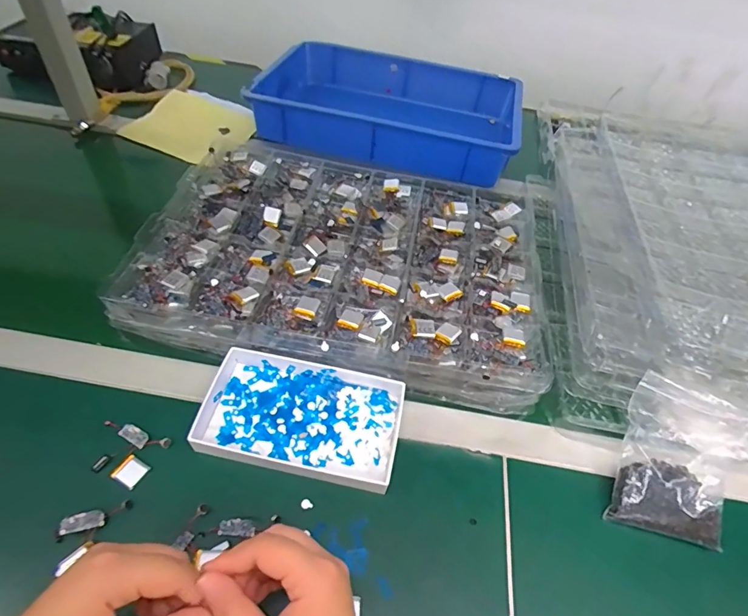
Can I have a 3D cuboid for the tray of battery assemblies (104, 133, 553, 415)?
[{"bbox_3d":[-0.028,-0.063,0.539,0.447,0.060,0.323,12,49,3],"label":"tray of battery assemblies"}]

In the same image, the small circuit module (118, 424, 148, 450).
[{"bbox_3d":[-0.214,0.113,0.396,0.027,0.009,0.013,26,51,15],"label":"small circuit module"}]

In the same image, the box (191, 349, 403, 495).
[{"bbox_3d":[-0.064,0.100,0.413,0.175,0.025,0.105,11,49,2],"label":"box"}]

